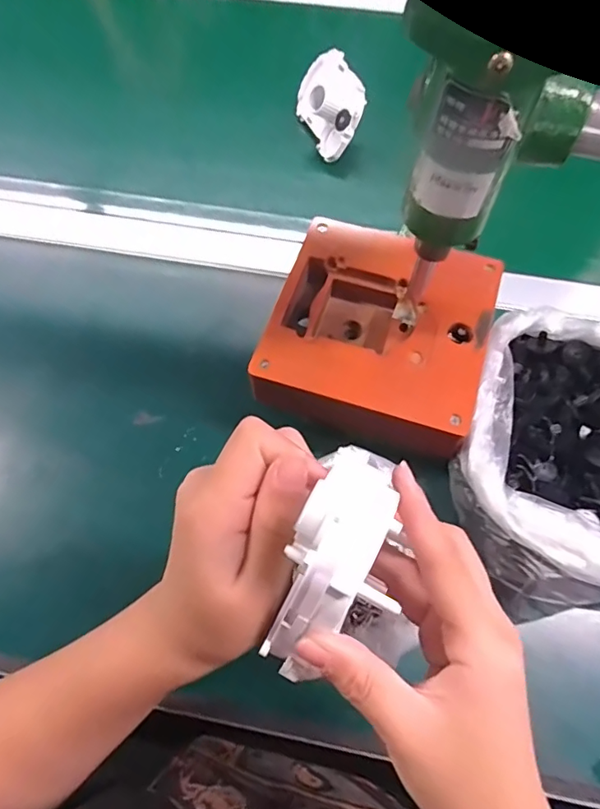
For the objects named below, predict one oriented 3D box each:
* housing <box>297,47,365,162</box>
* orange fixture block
[{"bbox_3d":[0.027,-0.305,0.525,0.030,0.073,0.094,-8,59,-49],"label":"housing"},{"bbox_3d":[0.056,-0.049,0.380,0.152,0.053,0.160,18,66,8],"label":"orange fixture block"}]

